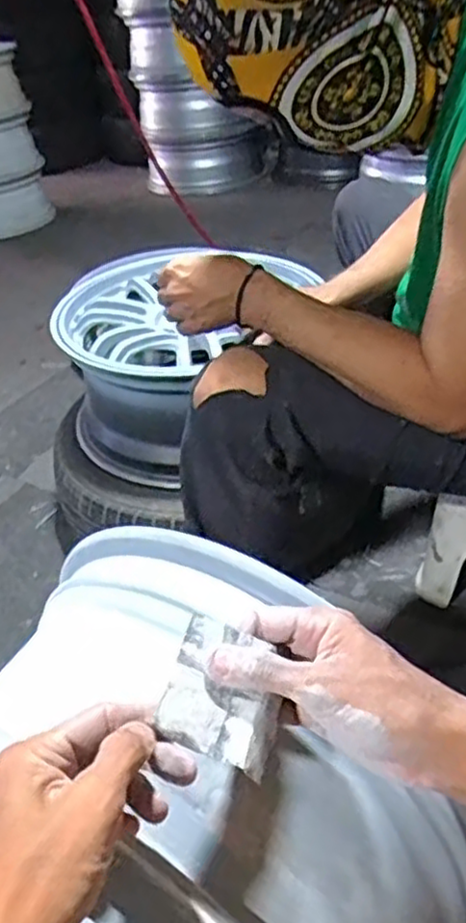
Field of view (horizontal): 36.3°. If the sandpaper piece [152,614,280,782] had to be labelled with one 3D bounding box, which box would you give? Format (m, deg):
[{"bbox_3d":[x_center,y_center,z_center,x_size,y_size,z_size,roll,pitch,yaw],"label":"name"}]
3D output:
[{"bbox_3d":[-0.003,0.124,0.385,0.063,0.006,0.068,24,56,-3],"label":"sandpaper piece"}]

